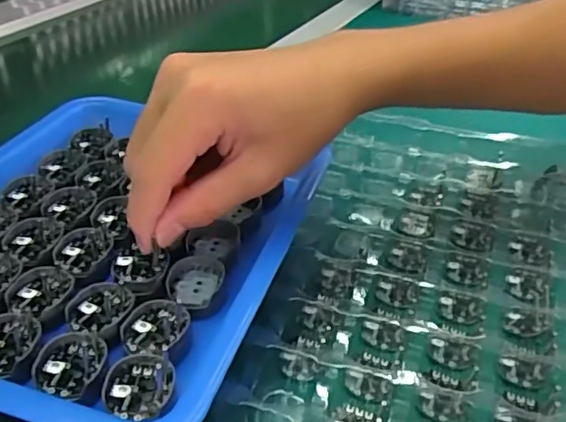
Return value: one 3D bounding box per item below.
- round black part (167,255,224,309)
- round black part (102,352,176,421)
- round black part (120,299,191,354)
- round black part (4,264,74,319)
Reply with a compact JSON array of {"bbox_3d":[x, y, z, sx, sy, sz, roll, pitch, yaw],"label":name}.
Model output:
[{"bbox_3d":[-0.040,0.031,0.269,0.023,0.007,0.029,6,35,11],"label":"round black part"},{"bbox_3d":[-0.053,0.064,0.219,0.025,0.005,0.030,0,35,2],"label":"round black part"},{"bbox_3d":[-0.052,0.047,0.244,0.027,0.005,0.025,-1,35,0],"label":"round black part"},{"bbox_3d":[-0.105,0.033,0.260,0.029,0.006,0.029,-1,35,0],"label":"round black part"}]

